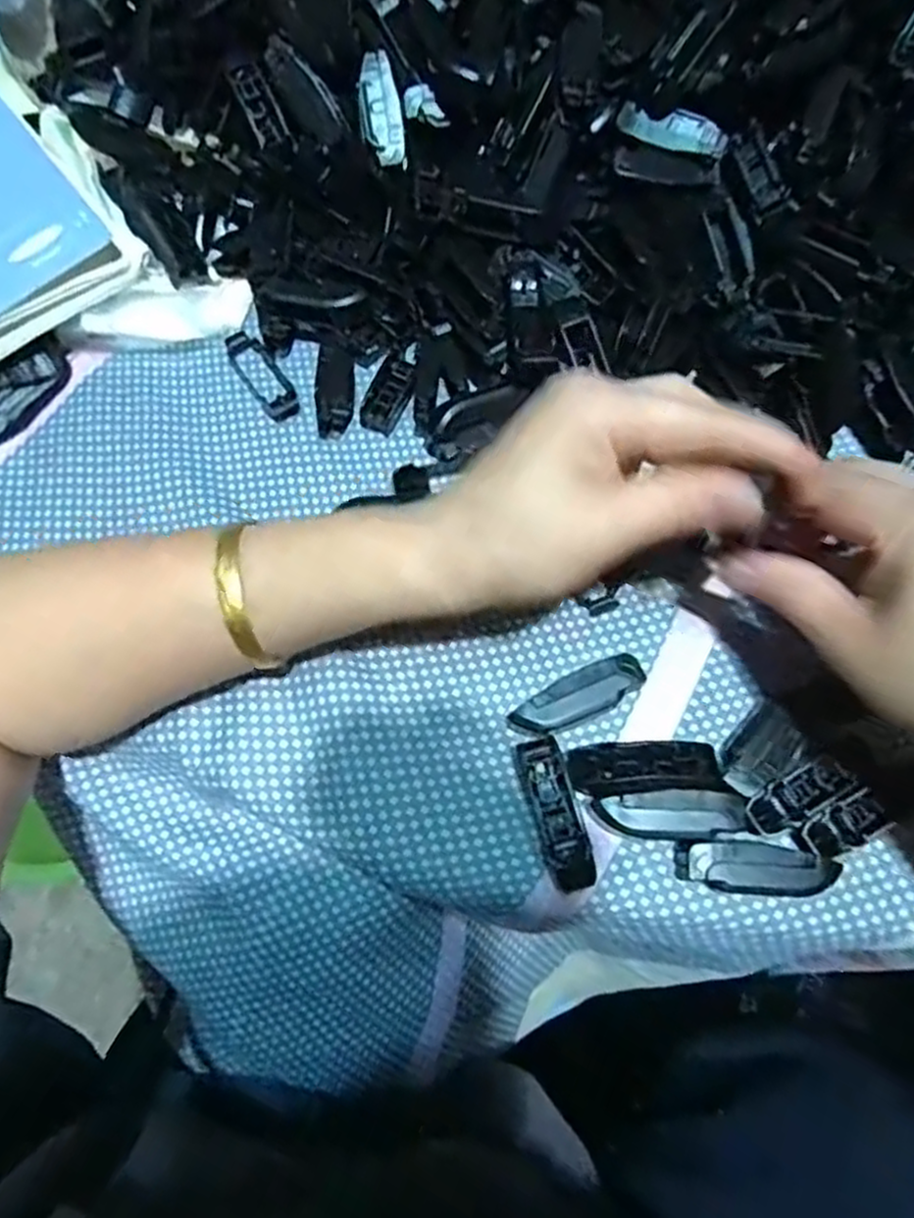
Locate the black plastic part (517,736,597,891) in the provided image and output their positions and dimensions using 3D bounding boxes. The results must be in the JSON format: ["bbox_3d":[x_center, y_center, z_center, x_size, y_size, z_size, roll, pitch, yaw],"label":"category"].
[{"bbox_3d":[0.037,0.076,0.286,0.016,0.015,0.057,-14,68,-4],"label":"black plastic part"}]

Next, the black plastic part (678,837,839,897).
[{"bbox_3d":[0.109,0.094,0.278,0.053,0.018,0.021,1,68,2],"label":"black plastic part"}]

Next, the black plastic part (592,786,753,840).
[{"bbox_3d":[0.079,0.076,0.282,0.054,0.010,0.018,0,68,2],"label":"black plastic part"}]

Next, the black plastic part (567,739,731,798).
[{"bbox_3d":[0.072,0.061,0.291,0.055,0.016,0.021,-4,68,0],"label":"black plastic part"}]

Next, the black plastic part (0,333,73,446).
[{"bbox_3d":[-0.208,-0.101,0.358,0.017,0.023,0.061,40,74,16],"label":"black plastic part"}]

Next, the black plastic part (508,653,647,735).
[{"bbox_3d":[0.048,0.036,0.303,0.054,0.015,0.018,-23,69,-7],"label":"black plastic part"}]

